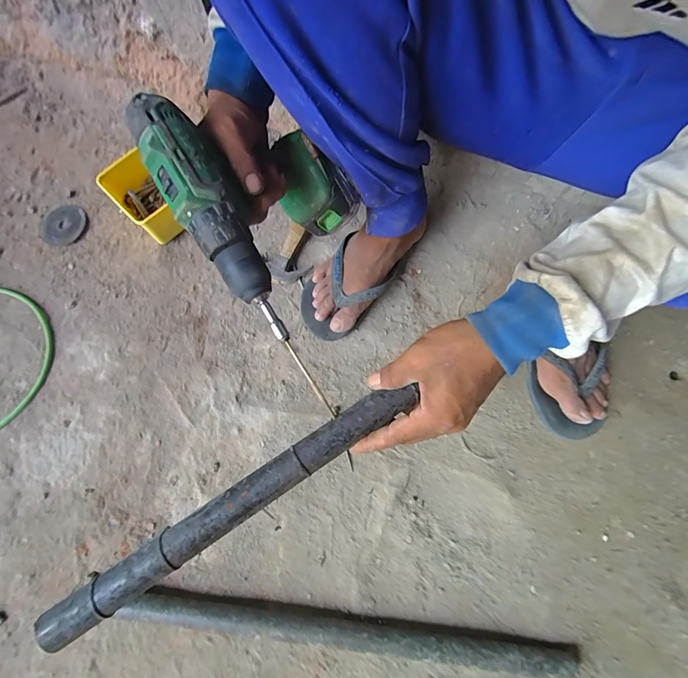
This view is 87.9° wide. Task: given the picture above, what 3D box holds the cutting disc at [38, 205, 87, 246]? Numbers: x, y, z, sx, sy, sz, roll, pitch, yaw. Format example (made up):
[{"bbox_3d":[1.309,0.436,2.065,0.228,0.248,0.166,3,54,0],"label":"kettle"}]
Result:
[{"bbox_3d":[-0.468,-0.190,0.594,0.072,0.006,0.075,0,78,1],"label":"cutting disc"}]

